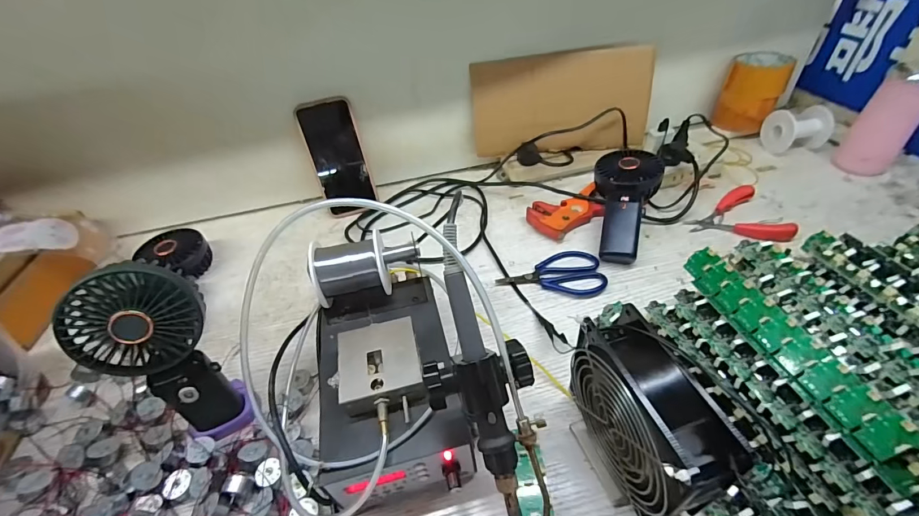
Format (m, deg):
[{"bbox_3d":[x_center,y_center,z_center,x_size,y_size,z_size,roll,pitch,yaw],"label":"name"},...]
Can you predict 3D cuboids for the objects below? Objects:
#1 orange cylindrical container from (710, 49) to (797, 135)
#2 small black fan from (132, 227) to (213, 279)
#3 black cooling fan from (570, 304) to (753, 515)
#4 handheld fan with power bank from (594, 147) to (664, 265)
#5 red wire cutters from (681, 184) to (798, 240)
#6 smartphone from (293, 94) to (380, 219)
[{"bbox_3d":[0.491,-0.278,0.663,0.085,0.103,0.083,21,51,26],"label":"orange cylindrical container"},{"bbox_3d":[-0.394,-0.004,0.552,0.074,0.048,0.074,4,45,11],"label":"small black fan"},{"bbox_3d":[0.125,0.121,0.287,0.047,0.131,0.119,-19,45,-12],"label":"black cooling fan"},{"bbox_3d":[0.221,-0.073,0.523,0.081,0.034,0.173,10,66,16],"label":"handheld fan with power bank"},{"bbox_3d":[0.368,-0.059,0.531,0.109,0.019,0.103,-5,44,2],"label":"red wire cutters"},{"bbox_3d":[-0.182,-0.150,0.593,0.078,0.168,0.018,-16,25,-7],"label":"smartphone"}]

